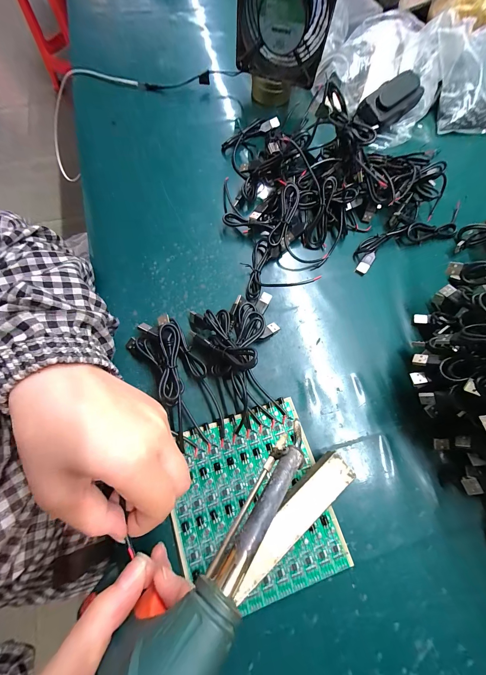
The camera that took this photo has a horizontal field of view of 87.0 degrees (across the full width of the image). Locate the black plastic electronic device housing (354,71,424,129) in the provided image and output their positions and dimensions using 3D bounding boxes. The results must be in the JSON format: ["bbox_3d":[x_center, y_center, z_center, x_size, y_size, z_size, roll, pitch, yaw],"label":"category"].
[{"bbox_3d":[0.223,-0.353,0.384,0.111,0.028,0.046,-42,78,-13],"label":"black plastic electronic device housing"}]

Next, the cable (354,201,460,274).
[{"bbox_3d":[0.219,-0.134,0.337,0.173,0.019,0.040,-24,74,-9],"label":"cable"}]

